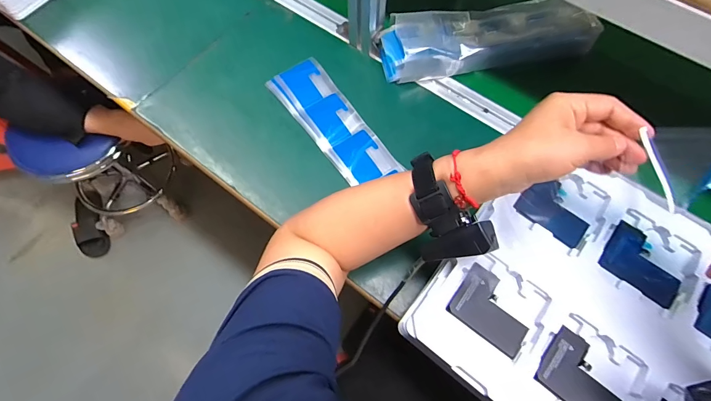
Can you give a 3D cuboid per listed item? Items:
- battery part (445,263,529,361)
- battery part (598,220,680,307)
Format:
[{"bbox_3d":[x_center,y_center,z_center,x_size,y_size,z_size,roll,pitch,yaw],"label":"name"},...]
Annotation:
[{"bbox_3d":[0.140,0.109,0.363,0.077,0.005,0.058,36,71,13],"label":"battery part"},{"bbox_3d":[0.304,0.064,0.376,0.078,0.009,0.061,39,72,14],"label":"battery part"}]

